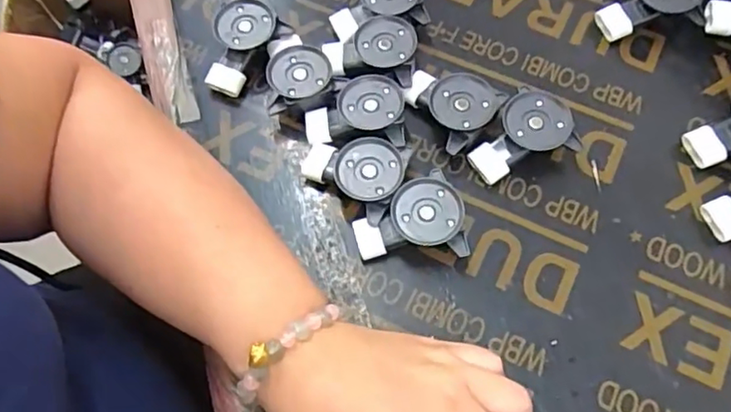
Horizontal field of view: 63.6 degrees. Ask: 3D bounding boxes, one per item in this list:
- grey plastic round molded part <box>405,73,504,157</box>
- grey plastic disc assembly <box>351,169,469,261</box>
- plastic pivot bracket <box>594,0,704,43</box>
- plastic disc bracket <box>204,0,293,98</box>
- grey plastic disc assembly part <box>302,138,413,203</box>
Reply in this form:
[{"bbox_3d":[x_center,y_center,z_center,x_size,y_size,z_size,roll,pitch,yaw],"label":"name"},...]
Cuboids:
[{"bbox_3d":[0.054,-0.064,0.401,0.061,0.028,0.053,25,69,13],"label":"grey plastic round molded part"},{"bbox_3d":[0.027,0.010,0.368,0.066,0.030,0.046,-5,66,0],"label":"grey plastic disc assembly"},{"bbox_3d":[0.205,-0.148,0.431,0.067,0.031,0.042,-5,66,0],"label":"plastic pivot bracket"},{"bbox_3d":[-0.092,-0.115,0.425,0.040,0.031,0.065,35,72,16],"label":"plastic disc bracket"},{"bbox_3d":[-0.008,-0.021,0.382,0.067,0.027,0.040,8,66,6],"label":"grey plastic disc assembly part"}]

